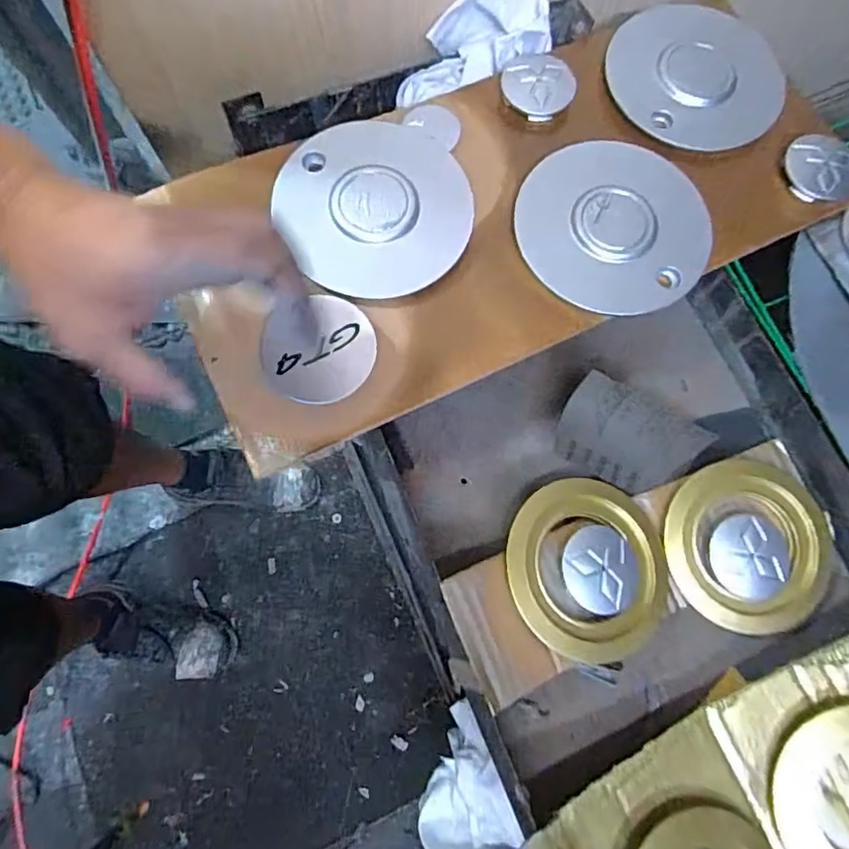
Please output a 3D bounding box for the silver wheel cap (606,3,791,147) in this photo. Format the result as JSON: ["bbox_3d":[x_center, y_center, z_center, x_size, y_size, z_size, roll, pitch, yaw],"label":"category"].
[{"bbox_3d":[0.219,-0.280,0.464,0.136,0.011,0.132,0,76,-1],"label":"silver wheel cap"}]

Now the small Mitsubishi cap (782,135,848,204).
[{"bbox_3d":[0.306,-0.197,0.444,0.049,0.015,0.057,-41,81,-10],"label":"small Mitsubishi cap"}]

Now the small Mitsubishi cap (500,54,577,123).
[{"bbox_3d":[0.090,-0.267,0.461,0.054,0.021,0.054,0,76,-1],"label":"small Mitsubishi cap"}]

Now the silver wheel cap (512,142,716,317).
[{"bbox_3d":[0.141,-0.149,0.426,0.136,0.014,0.143,0,76,-1],"label":"silver wheel cap"}]

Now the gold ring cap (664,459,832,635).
[{"bbox_3d":[0.233,0.086,0.417,0.106,0.014,0.117,13,76,2],"label":"gold ring cap"}]

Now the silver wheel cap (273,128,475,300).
[{"bbox_3d":[-0.033,-0.159,0.418,0.135,0.010,0.137,0,72,-1],"label":"silver wheel cap"}]

